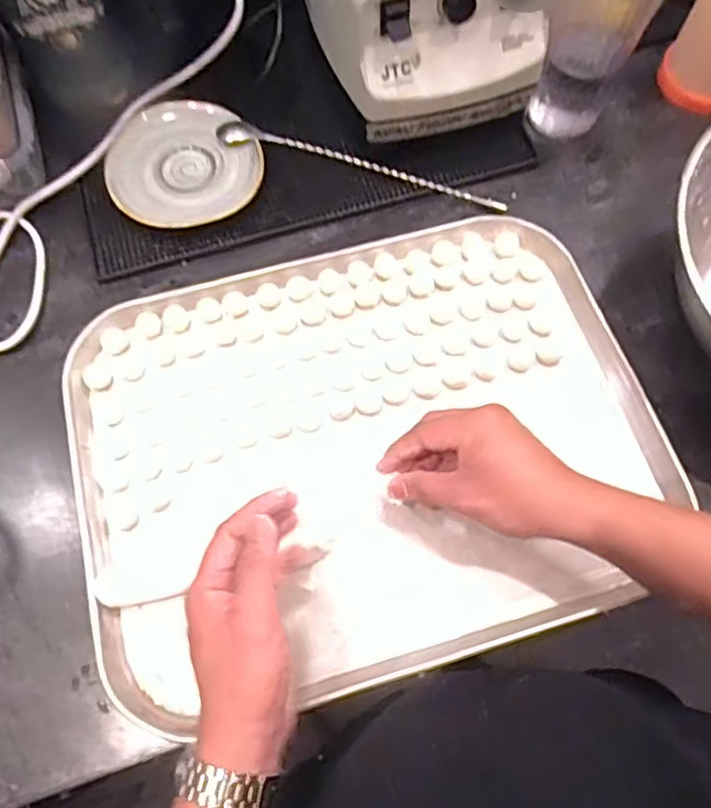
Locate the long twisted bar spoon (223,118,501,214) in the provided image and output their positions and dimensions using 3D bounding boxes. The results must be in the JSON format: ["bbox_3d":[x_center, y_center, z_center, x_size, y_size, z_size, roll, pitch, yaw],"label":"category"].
[{"bbox_3d":[0.007,-0.235,0.621,0.288,0.027,0.022,13,68,5],"label":"long twisted bar spoon"}]

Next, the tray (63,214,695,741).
[{"bbox_3d":[0.006,0.029,0.524,0.454,0.025,0.359,-16,69,-7],"label":"tray"}]

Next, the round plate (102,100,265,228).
[{"bbox_3d":[-0.166,-0.234,0.611,0.145,0.018,0.119,-15,82,-6],"label":"round plate"}]

